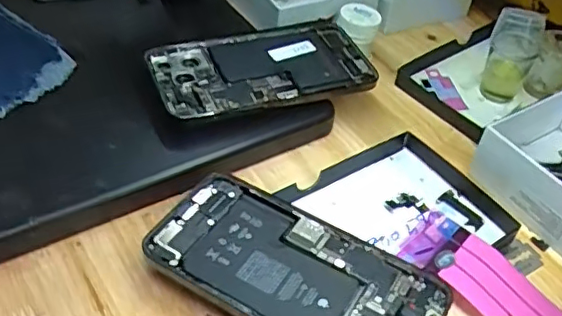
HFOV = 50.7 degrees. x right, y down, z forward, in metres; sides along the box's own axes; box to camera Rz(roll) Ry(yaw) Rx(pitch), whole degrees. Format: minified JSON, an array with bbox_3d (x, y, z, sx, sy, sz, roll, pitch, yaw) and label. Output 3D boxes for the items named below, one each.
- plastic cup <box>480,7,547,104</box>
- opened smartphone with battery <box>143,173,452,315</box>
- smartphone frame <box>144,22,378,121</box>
[{"bbox_3d":[0.176,-0.078,0.450,0.032,0.067,0.026,7,45,5],"label":"plastic cup"},{"bbox_3d":[0.008,0.062,0.323,0.158,0.006,0.077,25,49,17],"label":"opened smartphone with battery"},{"bbox_3d":[-0.012,-0.067,0.434,0.158,0.011,0.078,-14,57,-22],"label":"smartphone frame"}]

